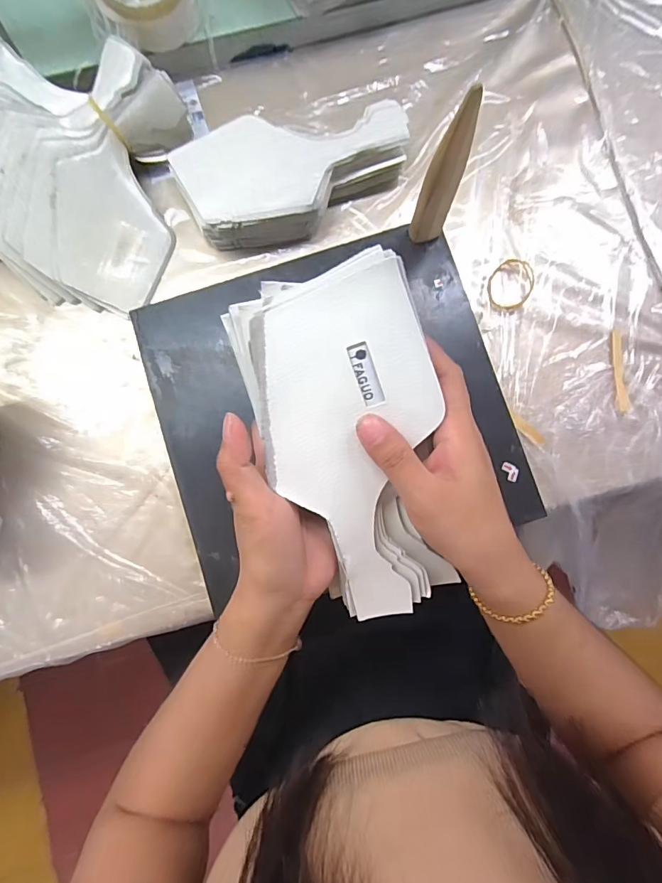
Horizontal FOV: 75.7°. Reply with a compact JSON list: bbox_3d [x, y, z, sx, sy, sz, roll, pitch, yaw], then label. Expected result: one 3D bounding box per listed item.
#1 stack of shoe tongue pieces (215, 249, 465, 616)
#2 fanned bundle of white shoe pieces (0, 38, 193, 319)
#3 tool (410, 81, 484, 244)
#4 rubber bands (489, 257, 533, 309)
[{"bbox_3d":[0.014,0.014,0.252,0.097,0.018,0.215,-14,110,-2],"label":"stack of shoe tongue pieces"},{"bbox_3d":[-0.268,-0.247,0.394,0.234,0.073,0.208,13,84,1],"label":"fanned bundle of white shoe pieces"},{"bbox_3d":[0.087,-0.200,0.342,0.028,0.165,0.018,26,84,2],"label":"tool"},{"bbox_3d":[0.178,-0.155,0.421,0.046,0.005,0.050,0,87,2],"label":"rubber bands"}]

